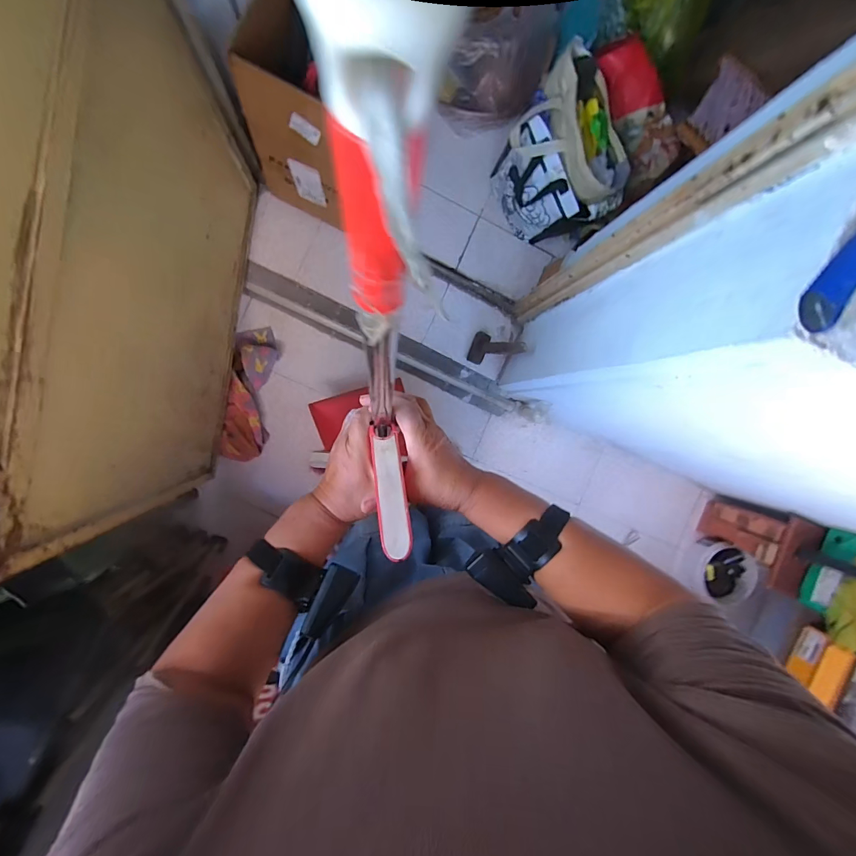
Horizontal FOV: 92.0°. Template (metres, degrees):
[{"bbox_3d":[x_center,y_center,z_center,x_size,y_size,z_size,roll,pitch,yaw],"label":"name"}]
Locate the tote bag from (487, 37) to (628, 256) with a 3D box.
[{"bbox_3d":[0.317,-0.669,1.076,0.185,0.301,0.355,-25,97,-7],"label":"tote bag"}]

